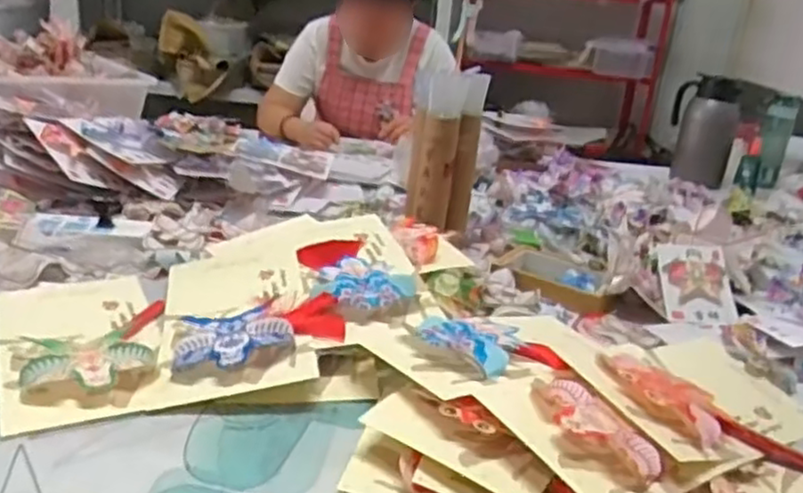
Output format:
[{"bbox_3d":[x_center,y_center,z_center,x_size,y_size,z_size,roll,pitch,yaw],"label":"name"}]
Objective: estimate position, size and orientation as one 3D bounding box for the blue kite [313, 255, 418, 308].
[{"bbox_3d":[-0.049,0.048,0.892,0.116,0.016,0.104,13,22,17],"label":"blue kite"}]

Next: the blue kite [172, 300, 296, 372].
[{"bbox_3d":[-0.191,0.100,0.805,0.130,0.023,0.136,-12,23,-5],"label":"blue kite"}]

